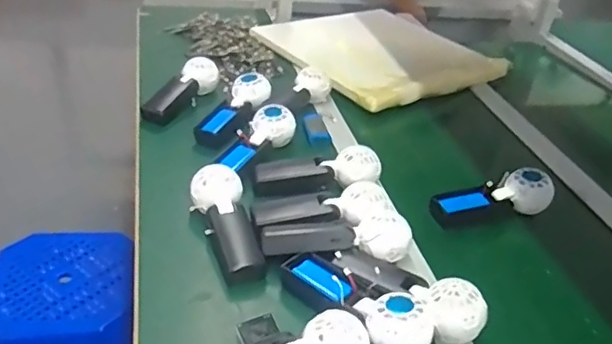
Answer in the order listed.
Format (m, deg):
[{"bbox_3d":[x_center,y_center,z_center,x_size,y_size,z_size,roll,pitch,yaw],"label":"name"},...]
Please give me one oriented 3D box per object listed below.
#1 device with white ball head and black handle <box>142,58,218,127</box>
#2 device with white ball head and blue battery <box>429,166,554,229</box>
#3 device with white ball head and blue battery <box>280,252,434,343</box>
[{"bbox_3d":[-0.203,-0.133,0.946,0.056,0.048,0.170,24,53,23],"label":"device with white ball head and black handle"},{"bbox_3d":[0.250,0.041,0.780,0.168,0.070,0.055,-6,36,-19],"label":"device with white ball head and blue battery"},{"bbox_3d":[0.054,0.139,0.599,0.065,0.053,0.172,-22,29,-36],"label":"device with white ball head and blue battery"}]

